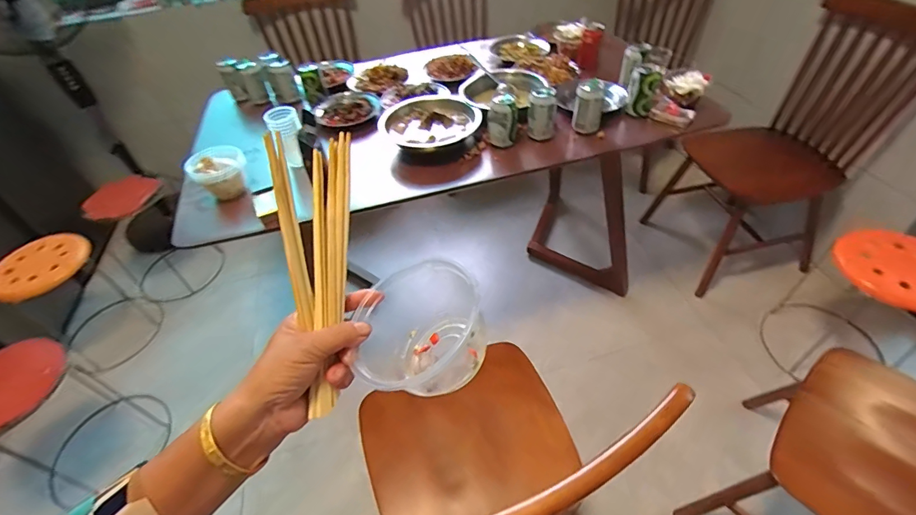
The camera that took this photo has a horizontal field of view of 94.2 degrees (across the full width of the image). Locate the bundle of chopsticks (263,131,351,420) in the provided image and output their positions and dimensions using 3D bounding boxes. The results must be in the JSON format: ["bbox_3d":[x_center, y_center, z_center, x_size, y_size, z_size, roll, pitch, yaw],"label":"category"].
[{"bbox_3d":[-0.117,0.009,0.348,0.047,0.049,0.223,-2,89,4],"label":"bundle of chopsticks"}]

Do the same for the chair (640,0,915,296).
[{"bbox_3d":[1.065,-0.368,1.431,0.463,0.773,0.446,-12,48,-6],"label":"chair"}]

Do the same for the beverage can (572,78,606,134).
[{"bbox_3d":[0.318,-0.369,1.038,0.066,0.103,0.068,7,48,11],"label":"beverage can"}]

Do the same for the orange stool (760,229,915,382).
[{"bbox_3d":[1.164,0.136,1.284,0.332,0.409,0.328,-3,48,3],"label":"orange stool"}]

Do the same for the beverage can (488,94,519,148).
[{"bbox_3d":[0.108,-0.325,1.013,0.067,0.119,0.054,5,48,9],"label":"beverage can"}]

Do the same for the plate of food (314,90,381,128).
[{"bbox_3d":[-0.317,-0.432,1.209,0.205,0.050,0.156,28,55,27],"label":"plate of food"}]

